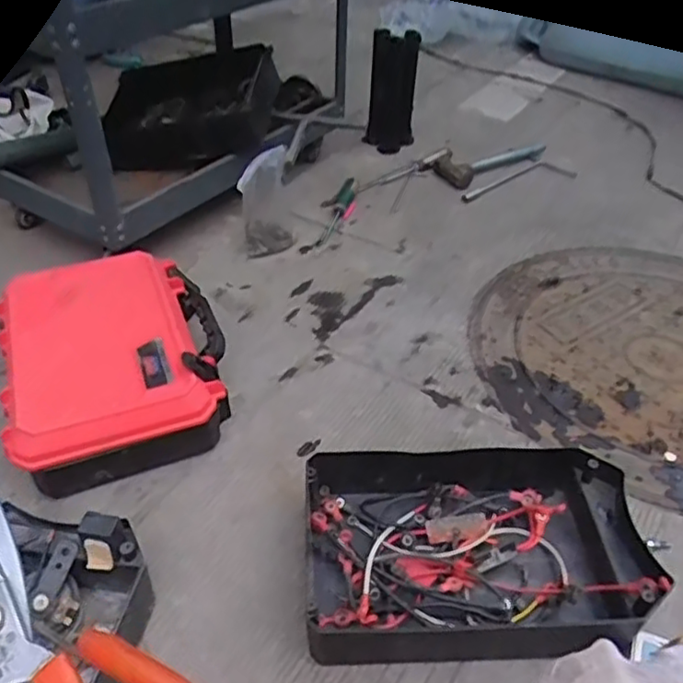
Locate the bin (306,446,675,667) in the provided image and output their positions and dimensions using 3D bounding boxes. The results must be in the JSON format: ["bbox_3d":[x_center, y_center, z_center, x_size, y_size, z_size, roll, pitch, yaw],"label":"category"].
[{"bbox_3d":[0.138,0.229,0.718,0.351,0.083,0.216,0,42,-2],"label":"bin"}]

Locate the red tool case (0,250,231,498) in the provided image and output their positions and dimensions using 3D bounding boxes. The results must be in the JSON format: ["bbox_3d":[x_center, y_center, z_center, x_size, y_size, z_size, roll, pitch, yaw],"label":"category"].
[{"bbox_3d":[-0.309,0.027,0.910,0.275,0.118,0.339,-15,44,-18],"label":"red tool case"}]

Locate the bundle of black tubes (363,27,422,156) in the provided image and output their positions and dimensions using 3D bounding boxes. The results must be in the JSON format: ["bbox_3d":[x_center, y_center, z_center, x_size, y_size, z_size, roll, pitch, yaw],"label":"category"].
[{"bbox_3d":[0.111,-0.557,1.453,0.100,0.241,0.083,4,42,2],"label":"bundle of black tubes"}]

